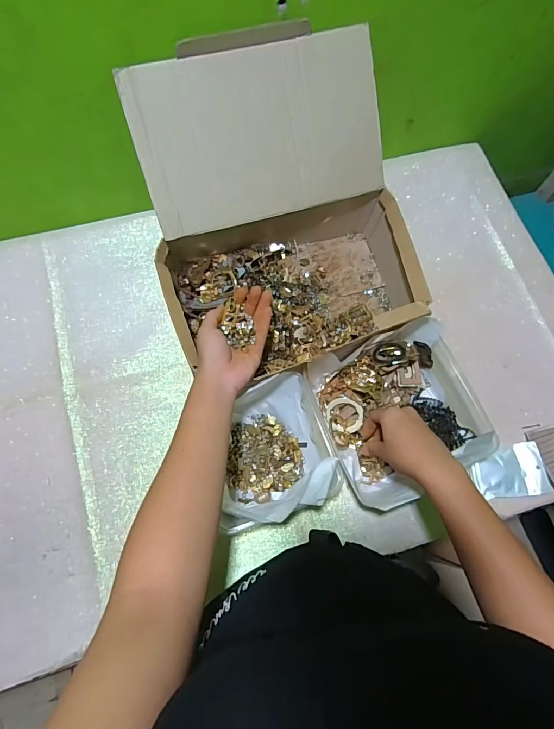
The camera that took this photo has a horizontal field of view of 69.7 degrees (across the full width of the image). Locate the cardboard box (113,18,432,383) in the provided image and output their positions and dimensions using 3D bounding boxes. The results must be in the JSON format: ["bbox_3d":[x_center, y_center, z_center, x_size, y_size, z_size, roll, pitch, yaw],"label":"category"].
[{"bbox_3d":[0.007,-0.189,0.525,0.322,0.230,0.339,-14,72,-7],"label":"cardboard box"}]

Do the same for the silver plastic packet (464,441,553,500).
[{"bbox_3d":[0.313,0.146,0.537,0.099,0.015,0.067,-10,71,-7],"label":"silver plastic packet"}]

